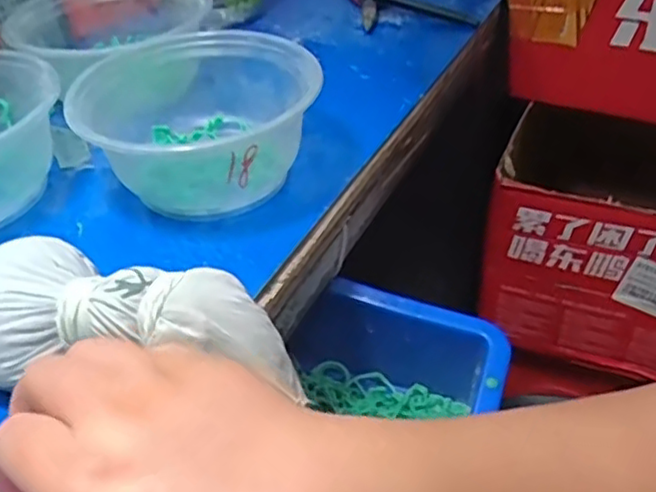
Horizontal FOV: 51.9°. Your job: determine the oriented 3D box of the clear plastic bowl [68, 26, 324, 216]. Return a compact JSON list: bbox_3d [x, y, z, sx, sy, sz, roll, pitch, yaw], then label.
[{"bbox_3d":[-0.074,-0.070,0.385,0.128,0.061,0.127,-2,39,1],"label":"clear plastic bowl"}]

